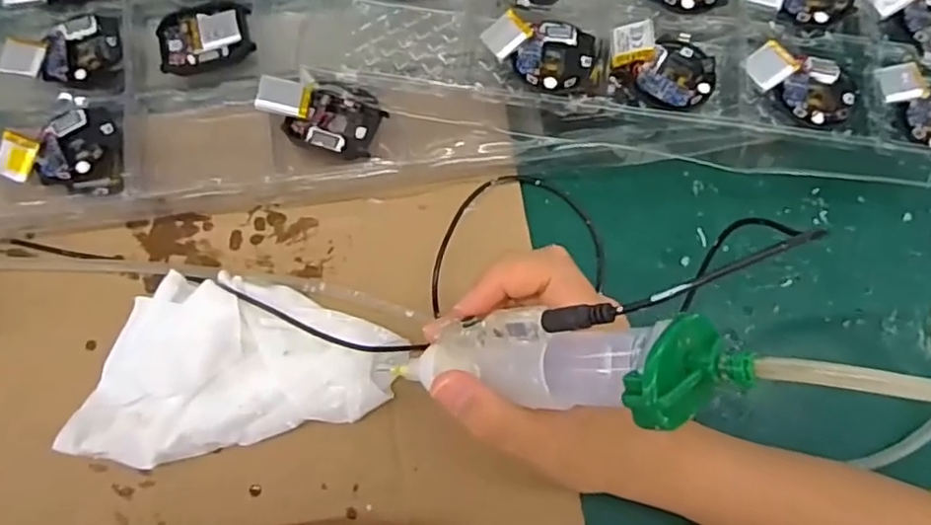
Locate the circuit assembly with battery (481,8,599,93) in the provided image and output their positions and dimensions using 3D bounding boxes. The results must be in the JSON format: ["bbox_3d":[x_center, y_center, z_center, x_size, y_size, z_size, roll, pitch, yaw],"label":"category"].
[{"bbox_3d":[0.038,-0.110,0.321,0.057,0.010,0.039,9,77,1],"label":"circuit assembly with battery"}]

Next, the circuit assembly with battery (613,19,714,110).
[{"bbox_3d":[0.102,-0.101,0.319,0.051,0.012,0.045,4,77,0],"label":"circuit assembly with battery"}]

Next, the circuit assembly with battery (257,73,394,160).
[{"bbox_3d":[-0.075,-0.080,0.328,0.062,0.023,0.038,21,77,3],"label":"circuit assembly with battery"}]

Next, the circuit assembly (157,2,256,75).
[{"bbox_3d":[-0.145,-0.126,0.347,0.050,0.009,0.038,-9,77,-4],"label":"circuit assembly"}]

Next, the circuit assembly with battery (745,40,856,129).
[{"bbox_3d":[0.176,-0.094,0.319,0.056,0.010,0.038,40,79,7],"label":"circuit assembly with battery"}]

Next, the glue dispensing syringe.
[{"bbox_3d":[0.036,0.034,0.220,0.123,0.039,0.032,-5,70,43],"label":"glue dispensing syringe"}]

